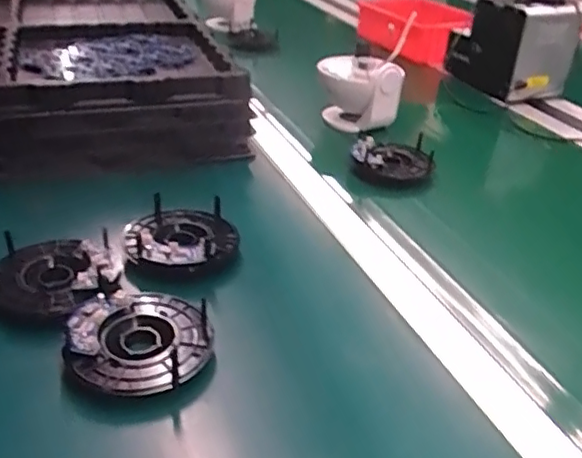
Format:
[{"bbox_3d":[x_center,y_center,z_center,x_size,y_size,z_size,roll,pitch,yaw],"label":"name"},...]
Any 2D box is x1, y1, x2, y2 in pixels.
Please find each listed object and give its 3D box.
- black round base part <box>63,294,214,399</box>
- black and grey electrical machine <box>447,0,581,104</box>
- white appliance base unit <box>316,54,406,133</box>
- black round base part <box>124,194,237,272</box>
[{"bbox_3d":[-0.107,0.081,0.433,0.097,0.028,0.091,-1,32,-8],"label":"black round base part"},{"bbox_3d":[0.377,-0.314,1.041,0.138,0.141,0.179,-6,32,-19],"label":"black and grey electrical machine"},{"bbox_3d":[0.094,-0.188,0.866,0.120,0.106,0.088,8,32,7],"label":"white appliance base unit"},{"bbox_3d":[-0.098,0.008,0.548,0.097,0.031,0.096,1,32,-5],"label":"black round base part"}]

